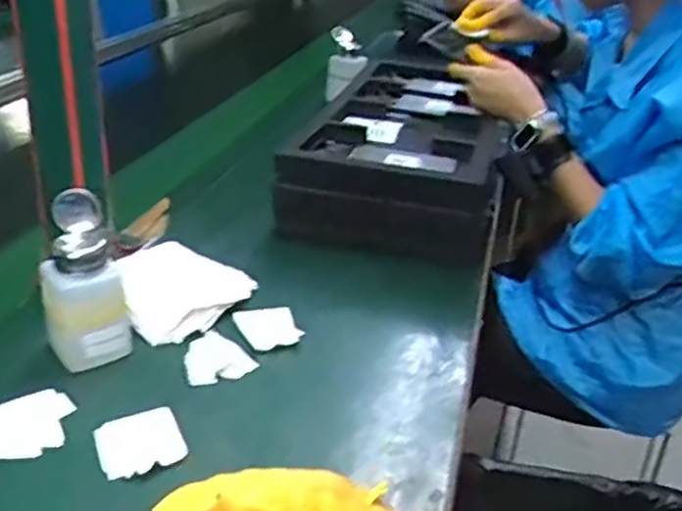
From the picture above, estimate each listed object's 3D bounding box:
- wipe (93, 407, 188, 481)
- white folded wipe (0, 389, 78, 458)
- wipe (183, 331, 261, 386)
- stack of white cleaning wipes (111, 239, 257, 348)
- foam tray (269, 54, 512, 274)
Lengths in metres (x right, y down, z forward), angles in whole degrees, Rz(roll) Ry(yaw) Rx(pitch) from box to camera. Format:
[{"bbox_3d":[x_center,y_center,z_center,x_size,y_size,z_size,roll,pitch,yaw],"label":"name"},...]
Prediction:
[{"bbox_3d":[-0.138,0.129,0.502,0.055,0.006,0.055,-10,32,-25],"label":"wipe"},{"bbox_3d":[-0.224,0.120,0.515,0.065,0.004,0.060,-13,36,-28],"label":"white folded wipe"},{"bbox_3d":[-0.100,0.082,0.593,0.054,0.014,0.049,-8,31,-23],"label":"wipe"},{"bbox_3d":[-0.148,0.029,0.667,0.108,0.032,0.118,23,33,30],"label":"stack of white cleaning wipes"},{"bbox_3d":[0.097,-0.140,0.953,0.237,0.111,0.472,13,29,9],"label":"foam tray"}]

